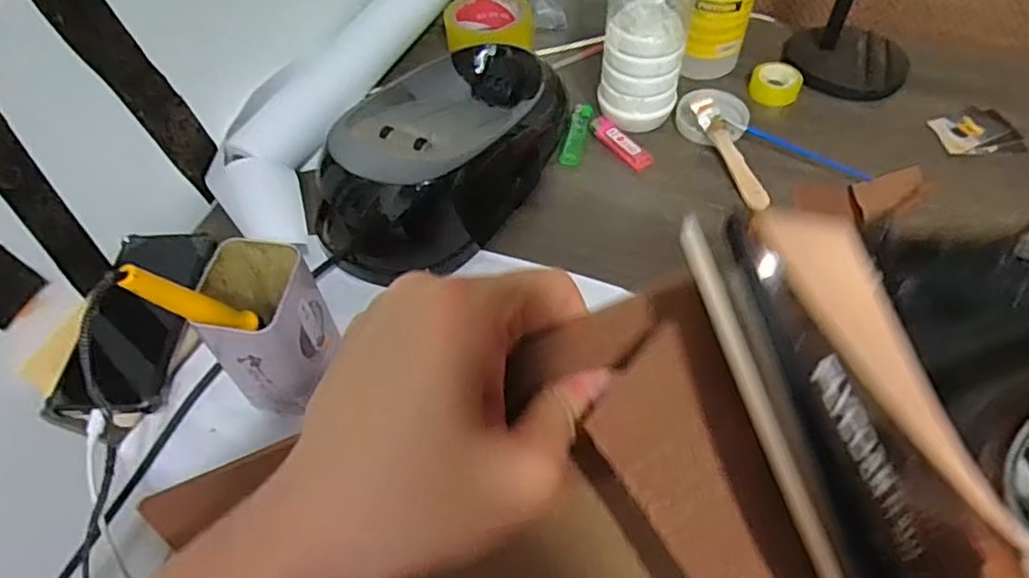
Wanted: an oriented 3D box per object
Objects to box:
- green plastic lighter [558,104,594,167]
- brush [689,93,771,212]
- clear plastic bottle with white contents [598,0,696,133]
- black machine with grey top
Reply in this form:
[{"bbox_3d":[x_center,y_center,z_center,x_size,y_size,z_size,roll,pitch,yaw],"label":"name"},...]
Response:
[{"bbox_3d":[0.063,-0.157,0.655,0.020,0.013,0.083,11,54,10],"label":"green plastic lighter"},{"bbox_3d":[0.206,-0.132,0.620,0.024,0.009,0.133,-23,66,7],"label":"brush"},{"bbox_3d":[0.124,-0.239,0.604,0.076,0.147,0.079,12,55,11],"label":"clear plastic bottle with white contents"},{"bbox_3d":[-0.060,-0.136,0.592,0.156,0.092,0.273,18,56,15],"label":"black machine with grey top"}]

